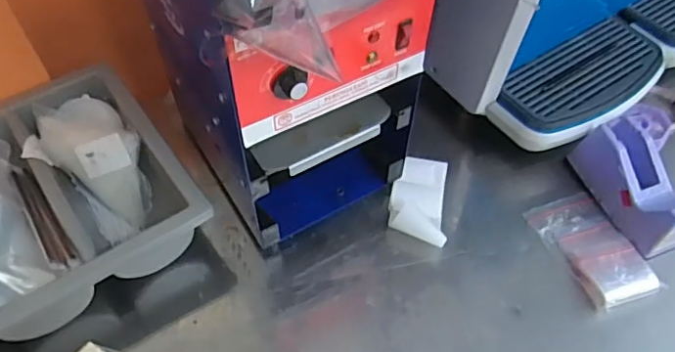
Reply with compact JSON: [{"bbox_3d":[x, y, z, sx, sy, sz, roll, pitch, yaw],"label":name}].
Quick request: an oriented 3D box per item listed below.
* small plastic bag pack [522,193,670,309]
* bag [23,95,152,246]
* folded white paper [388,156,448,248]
[{"bbox_3d":[0.303,0.086,0.657,0.089,0.024,0.148,-18,57,-14],"label":"small plastic bag pack"},{"bbox_3d":[-0.293,-0.013,0.659,0.109,0.080,0.184,-33,62,-22],"label":"bag"},{"bbox_3d":[0.101,0.035,0.695,0.067,0.036,0.122,7,55,3],"label":"folded white paper"}]

